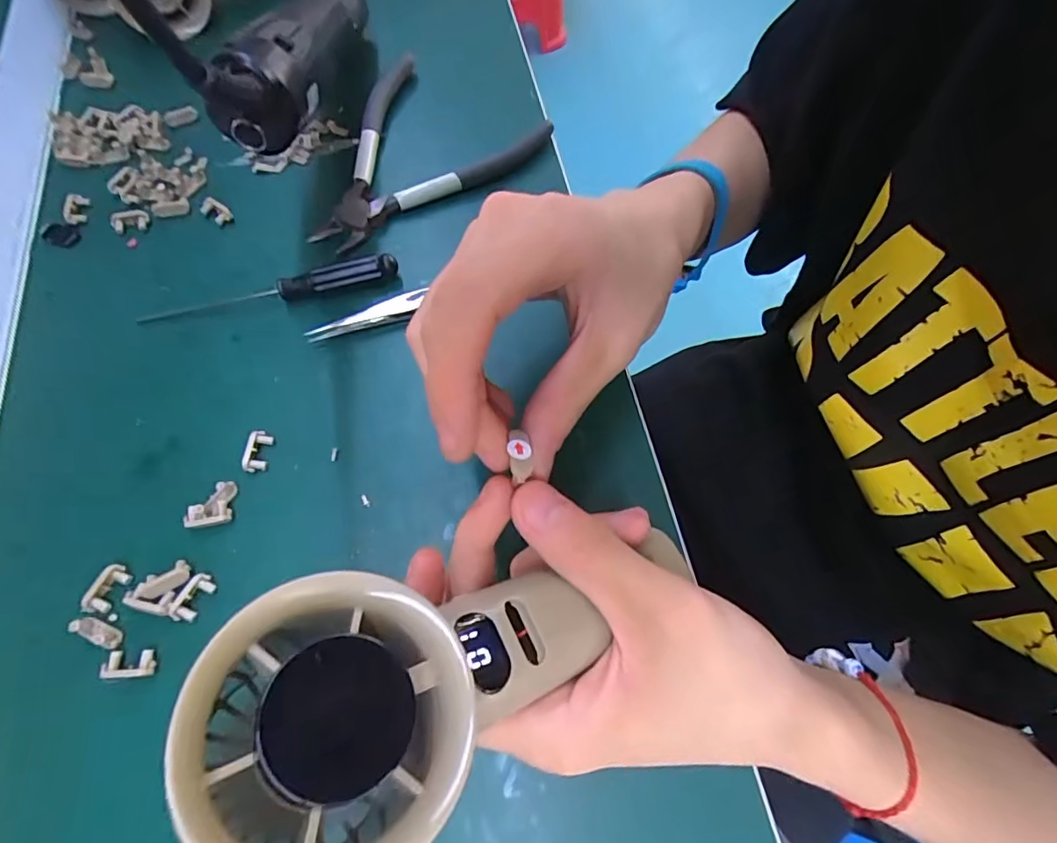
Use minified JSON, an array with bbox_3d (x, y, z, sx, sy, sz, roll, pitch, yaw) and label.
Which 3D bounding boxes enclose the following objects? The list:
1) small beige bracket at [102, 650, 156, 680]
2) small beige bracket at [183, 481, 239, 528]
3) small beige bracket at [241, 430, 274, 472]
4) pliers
[{"bbox_3d":[-0.157,0.095,0.202,0.019,0.006,0.010,-2,67,-1],"label":"small beige bracket"},{"bbox_3d":[-0.140,0.036,0.226,0.019,0.006,0.018,-7,67,-4],"label":"small beige bracket"},{"bbox_3d":[-0.125,0.013,0.237,0.010,0.006,0.019,5,67,2],"label":"small beige bracket"},{"bbox_3d":[-0.068,-0.150,0.297,0.106,0.012,0.137,29,70,11],"label":"pliers"}]

